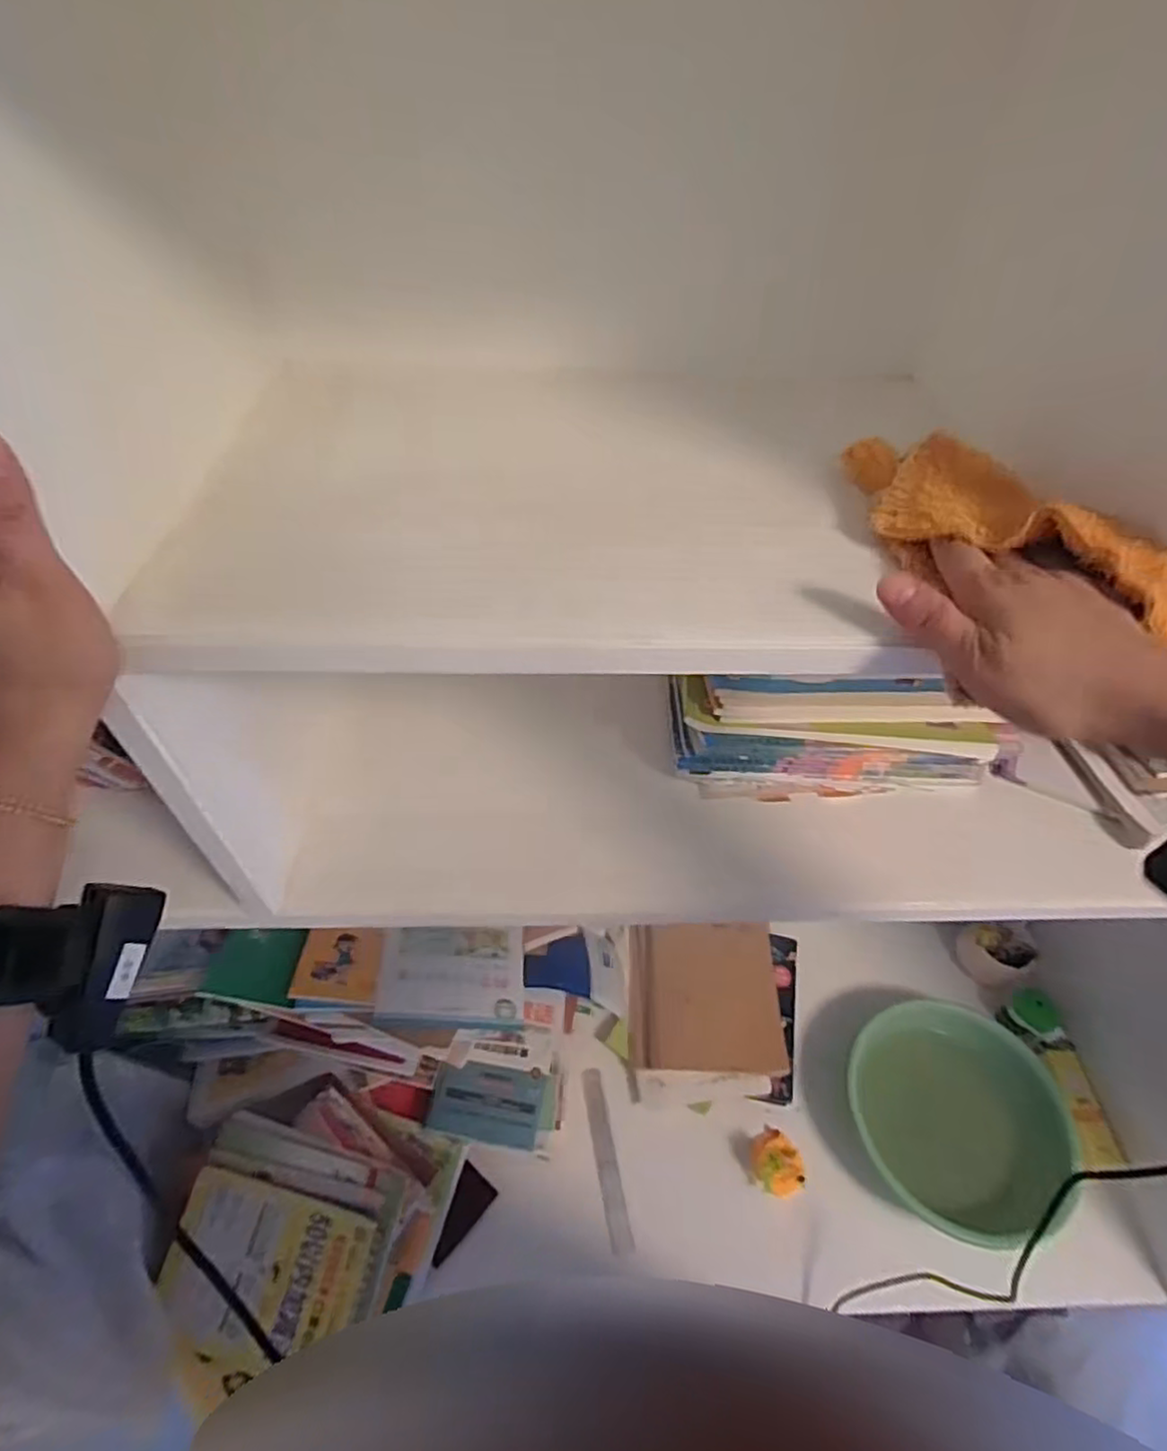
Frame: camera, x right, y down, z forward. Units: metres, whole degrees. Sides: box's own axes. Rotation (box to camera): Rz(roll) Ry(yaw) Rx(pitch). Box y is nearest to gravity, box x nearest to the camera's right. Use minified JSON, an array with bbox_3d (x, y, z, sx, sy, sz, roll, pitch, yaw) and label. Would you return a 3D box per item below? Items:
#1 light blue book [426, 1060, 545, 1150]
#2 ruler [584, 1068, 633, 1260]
[{"bbox_3d":[-0.129,0.503,0.912,0.143,0.012,0.092,11,68,-4],"label":"light blue book"},{"bbox_3d":[0.032,0.596,0.945,0.027,0.006,0.216,-8,63,-8],"label":"ruler"}]

